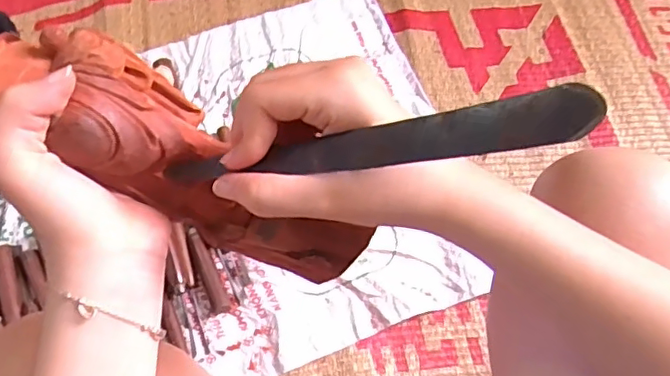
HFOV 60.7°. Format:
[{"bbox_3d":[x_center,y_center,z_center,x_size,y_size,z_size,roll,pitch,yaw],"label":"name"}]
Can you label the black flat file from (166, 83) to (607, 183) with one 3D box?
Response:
[{"bbox_3d":[0.009,-0.017,0.252,0.196,0.009,0.020,-7,65,25],"label":"black flat file"}]

